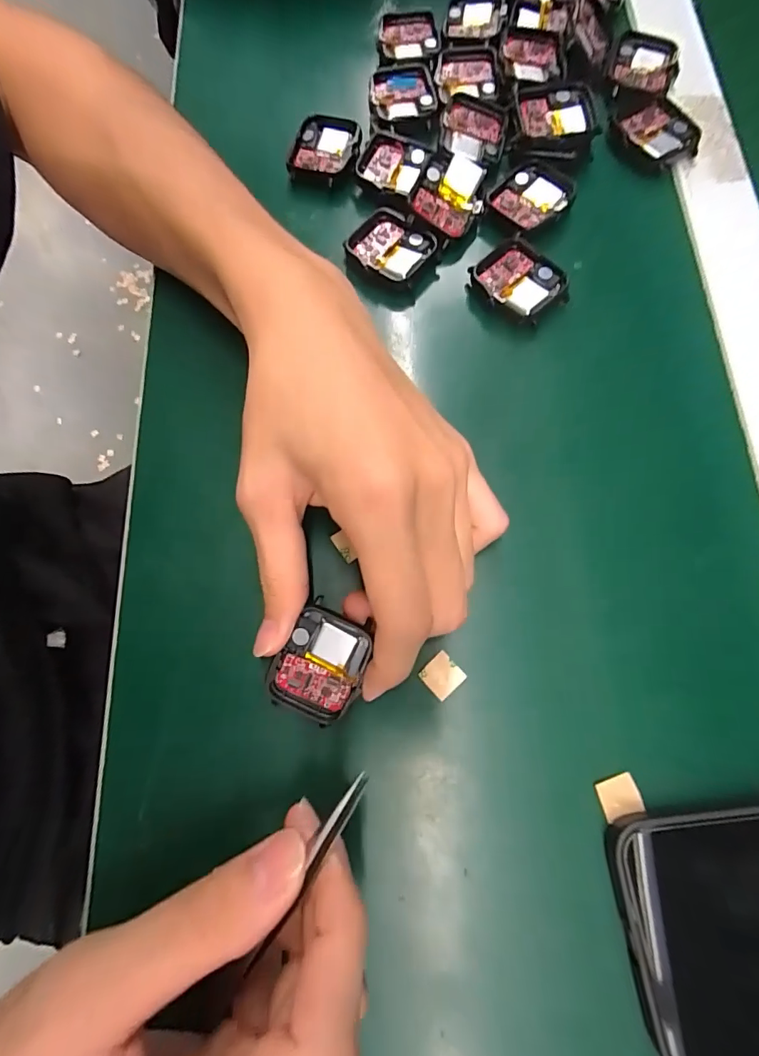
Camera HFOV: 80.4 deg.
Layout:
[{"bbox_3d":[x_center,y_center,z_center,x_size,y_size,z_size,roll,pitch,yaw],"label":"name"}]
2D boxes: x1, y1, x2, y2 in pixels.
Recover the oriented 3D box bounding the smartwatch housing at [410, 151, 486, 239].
[{"bbox_3d":[0.039,-0.182,0.241,0.034,0.010,0.046,25,77,8],"label":"smartwatch housing"}]

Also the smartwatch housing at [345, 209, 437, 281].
[{"bbox_3d":[0.005,-0.150,0.240,0.041,0.006,0.035,35,78,10],"label":"smartwatch housing"}]

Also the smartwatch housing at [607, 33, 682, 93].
[{"bbox_3d":[0.154,-0.268,0.259,0.038,0.007,0.036,22,77,7],"label":"smartwatch housing"}]

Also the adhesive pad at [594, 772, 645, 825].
[{"bbox_3d":[0.095,0.106,0.177,0.016,0.004,0.015,-19,75,-4],"label":"adhesive pad"}]

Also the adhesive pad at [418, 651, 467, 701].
[{"bbox_3d":[0.027,0.063,0.192,0.015,0.004,0.015,-42,78,-9],"label":"adhesive pad"}]

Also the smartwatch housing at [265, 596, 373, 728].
[{"bbox_3d":[-0.024,0.058,0.191,0.036,0.012,0.044,31,90,4],"label":"smartwatch housing"}]

